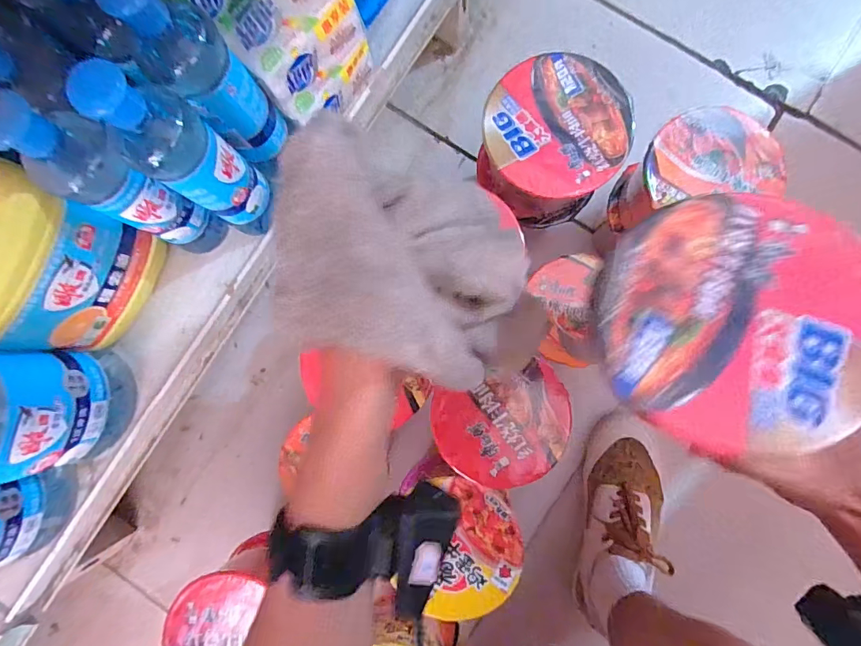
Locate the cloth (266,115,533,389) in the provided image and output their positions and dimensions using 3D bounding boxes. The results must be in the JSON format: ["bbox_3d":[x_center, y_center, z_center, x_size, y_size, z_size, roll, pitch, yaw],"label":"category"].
[{"bbox_3d":[-0.013,-0.040,0.237,0.125,0.097,0.120,18,88,4],"label":"cloth"}]

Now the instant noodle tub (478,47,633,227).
[{"bbox_3d":[0.130,-0.195,0.498,0.137,0.117,0.132,0,86,3],"label":"instant noodle tub"}]

